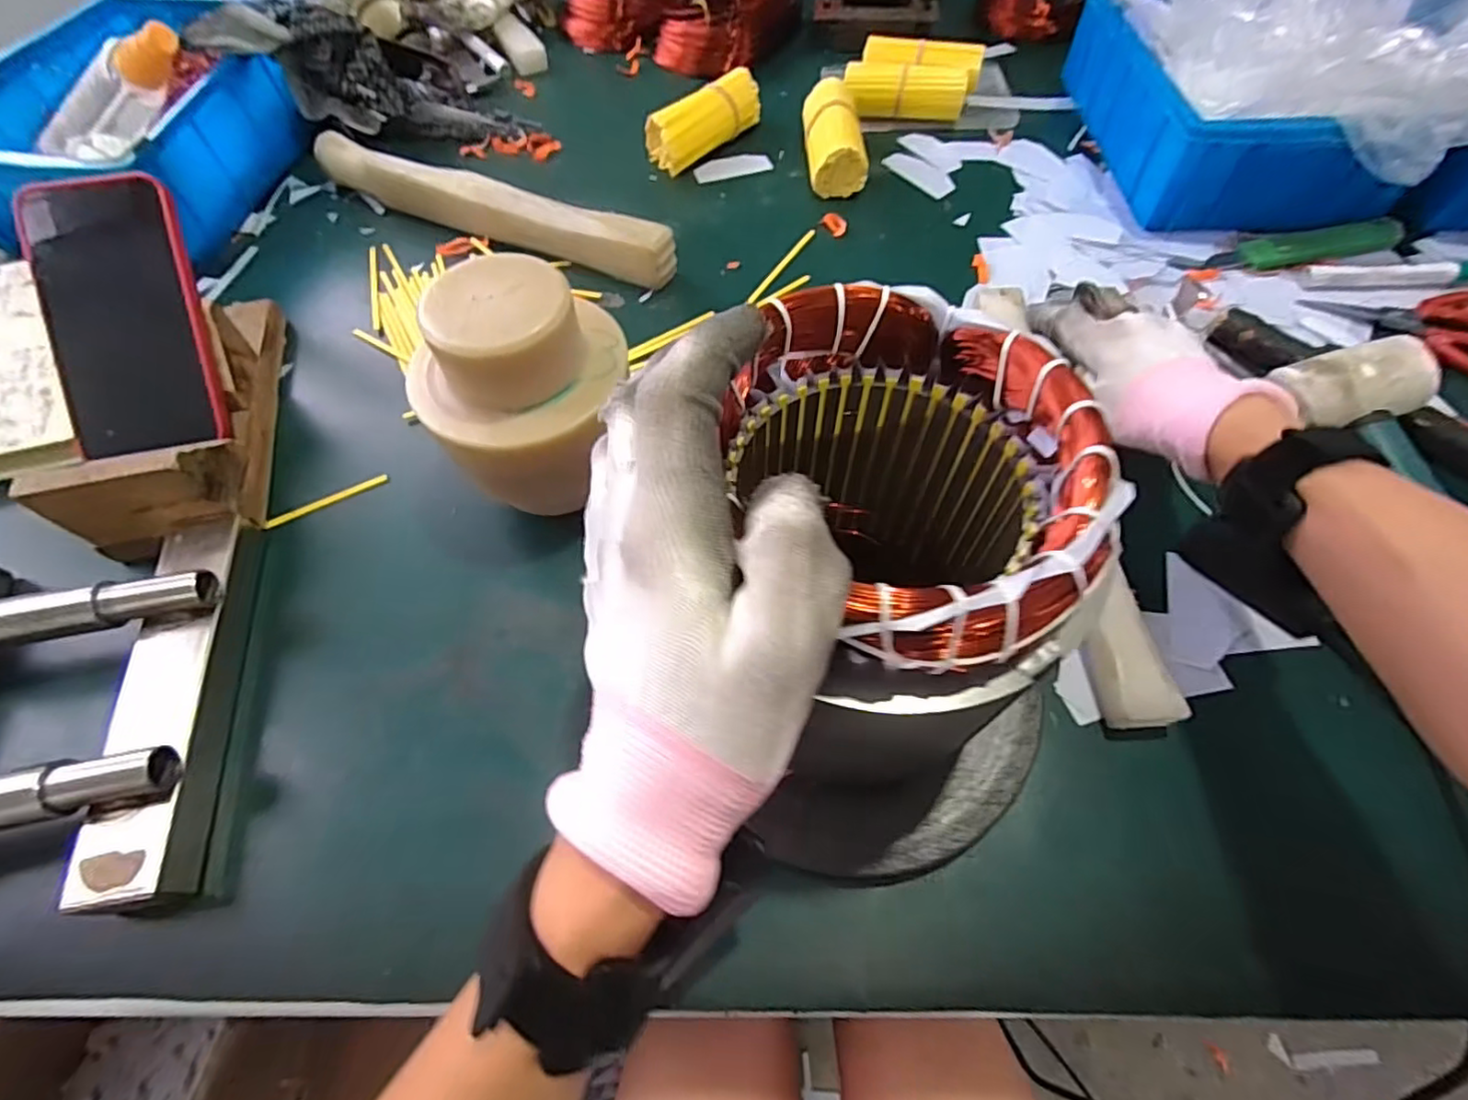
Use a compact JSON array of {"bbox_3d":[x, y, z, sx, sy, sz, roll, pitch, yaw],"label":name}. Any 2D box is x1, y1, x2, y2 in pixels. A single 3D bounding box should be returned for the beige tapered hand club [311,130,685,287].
[{"bbox_3d":[-0.201,-0.279,0.513,0.329,0.042,0.032,21,62,13],"label":"beige tapered hand club"}]

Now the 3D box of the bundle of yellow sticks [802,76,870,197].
[{"bbox_3d":[0.089,-0.369,0.550,0.050,0.041,0.117,-3,74,-1],"label":"bundle of yellow sticks"}]

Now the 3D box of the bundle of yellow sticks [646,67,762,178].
[{"bbox_3d":[-0.027,-0.389,0.573,0.049,0.047,0.124,38,67,21],"label":"bundle of yellow sticks"}]

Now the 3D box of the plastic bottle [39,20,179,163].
[{"bbox_3d":[-0.415,-0.303,0.426,0.162,0.035,0.037,-8,54,32],"label":"plastic bottle"}]

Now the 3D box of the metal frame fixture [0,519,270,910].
[{"bbox_3d":[-0.348,0.080,0.307,0.179,0.057,0.198,-11,60,-5],"label":"metal frame fixture"}]

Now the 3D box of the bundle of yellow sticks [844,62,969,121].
[{"bbox_3d":[0.158,-0.423,0.584,0.108,0.039,0.035,6,60,5],"label":"bundle of yellow sticks"}]

